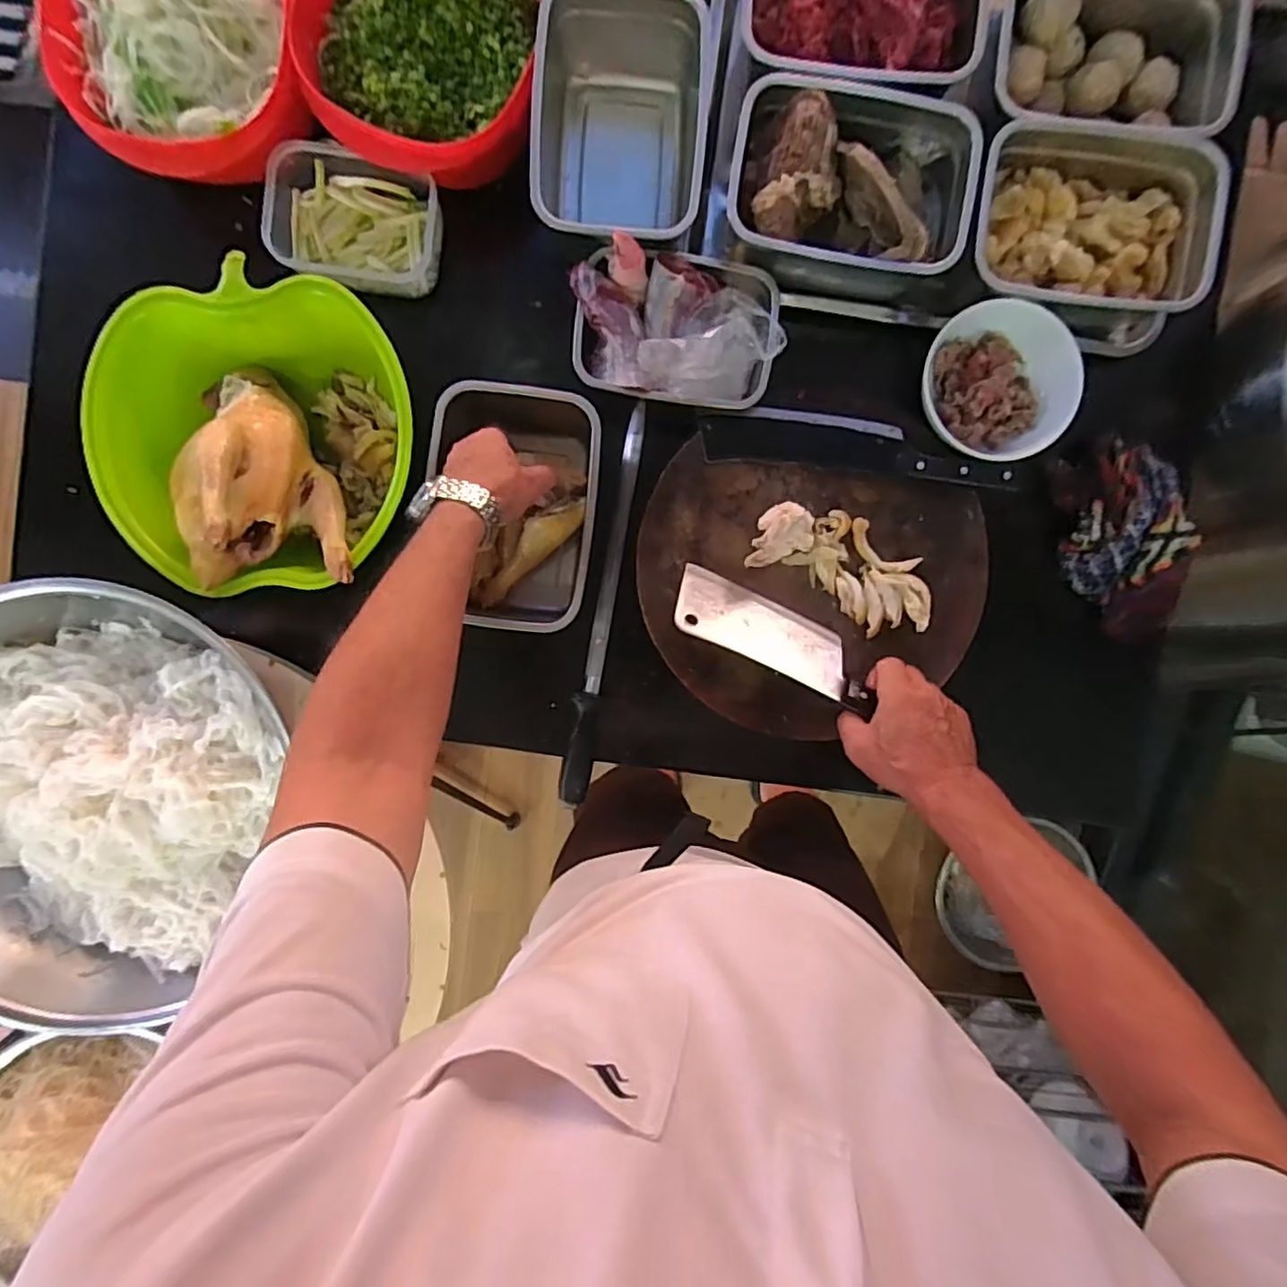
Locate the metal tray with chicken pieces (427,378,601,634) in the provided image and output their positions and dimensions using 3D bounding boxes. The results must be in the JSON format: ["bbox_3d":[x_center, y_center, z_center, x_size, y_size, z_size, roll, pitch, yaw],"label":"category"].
[{"bbox_3d":[-0.117,-0.128,0.595,0.146,0.092,0.216,5,93,-1],"label":"metal tray with chicken pieces"}]

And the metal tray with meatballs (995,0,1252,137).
[{"bbox_3d":[0.425,-0.534,0.573,0.215,0.062,0.144,10,93,-1],"label":"metal tray with meatballs"}]

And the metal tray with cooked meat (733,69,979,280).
[{"bbox_3d":[0.186,-0.417,0.567,0.214,0.062,0.145,9,93,-1],"label":"metal tray with cooked meat"}]

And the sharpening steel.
[{"bbox_3d":[-0.040,-0.038,0.647,0.029,0.025,0.405,10,93,-1],"label":"sharpening steel"}]

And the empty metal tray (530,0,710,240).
[{"bbox_3d":[-0.021,-0.469,0.586,0.150,0.095,0.214,5,93,-1],"label":"empty metal tray"}]

